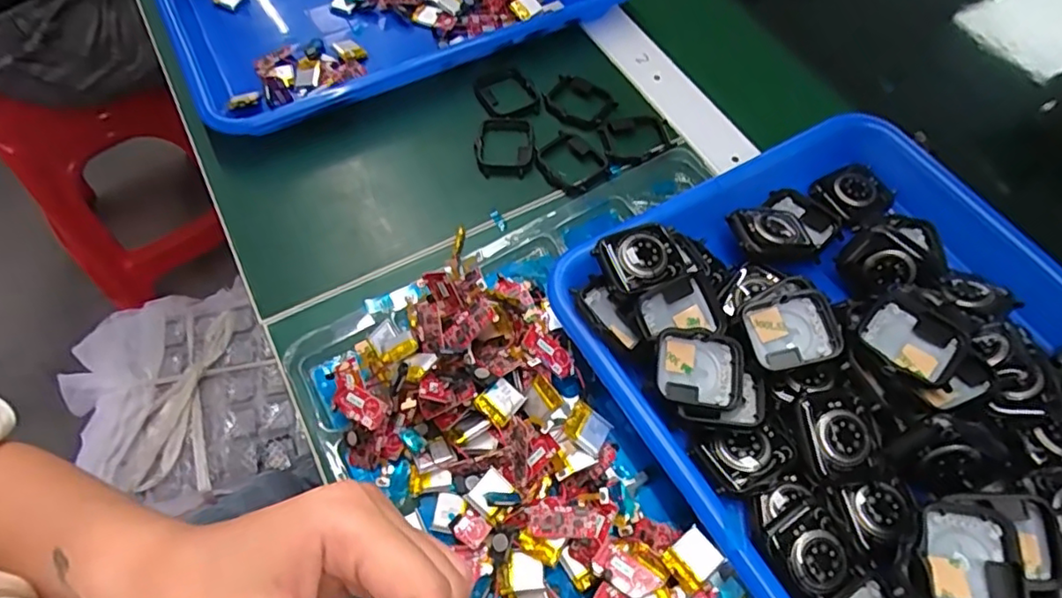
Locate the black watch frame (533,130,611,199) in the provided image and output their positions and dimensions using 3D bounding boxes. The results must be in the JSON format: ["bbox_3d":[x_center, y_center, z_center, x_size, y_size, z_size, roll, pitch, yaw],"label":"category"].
[{"bbox_3d":[0.025,-0.088,0.385,0.036,0.005,0.044,-36,68,-20],"label":"black watch frame"}]

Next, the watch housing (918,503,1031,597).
[{"bbox_3d":[0.174,0.105,0.238,0.037,0.008,0.042,1,66,6],"label":"watch housing"}]

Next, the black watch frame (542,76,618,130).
[{"bbox_3d":[0.031,-0.136,0.411,0.046,0.009,0.035,34,65,15],"label":"black watch frame"}]

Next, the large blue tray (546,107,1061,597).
[{"bbox_3d":[0.196,0.057,0.290,0.266,0.056,0.322,-29,66,-17],"label":"large blue tray"}]

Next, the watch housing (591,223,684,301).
[{"bbox_3d":[0.056,-0.021,0.305,0.043,0.008,0.037,-19,63,-12],"label":"watch housing"}]

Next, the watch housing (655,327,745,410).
[{"bbox_3d":[0.080,0.032,0.282,0.041,0.012,0.034,9,61,3],"label":"watch housing"}]

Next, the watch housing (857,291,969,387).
[{"bbox_3d":[0.176,0.019,0.277,0.040,0.009,0.036,42,67,19],"label":"watch housing"}]

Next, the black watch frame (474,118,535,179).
[{"bbox_3d":[-0.016,-0.101,0.389,0.038,0.006,0.046,5,61,0],"label":"black watch frame"}]

